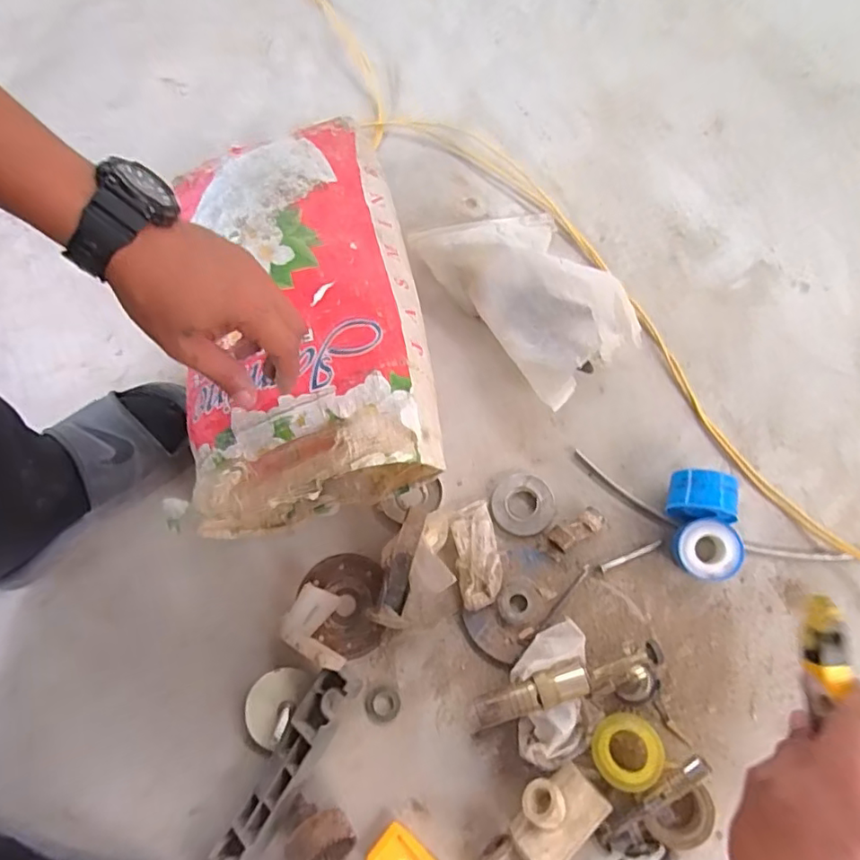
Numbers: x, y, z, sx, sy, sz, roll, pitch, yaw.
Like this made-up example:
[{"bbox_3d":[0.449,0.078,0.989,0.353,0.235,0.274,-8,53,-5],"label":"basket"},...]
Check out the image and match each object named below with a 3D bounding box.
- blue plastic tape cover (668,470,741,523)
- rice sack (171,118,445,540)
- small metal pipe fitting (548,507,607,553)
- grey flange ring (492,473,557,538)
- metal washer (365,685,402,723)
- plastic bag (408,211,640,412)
[{"bbox_3d":[0.236,0.061,0.498,0.055,0.056,0.041,10,74,7],"label":"blue plastic tape cover"},{"bbox_3d":[-0.128,-0.114,0.531,0.228,0.152,0.381,-8,73,-2],"label":"rice sack"},{"bbox_3d":[0.131,0.088,0.503,0.051,0.016,0.022,-31,72,-5],"label":"small metal pipe fitting"},{"bbox_3d":[0.086,0.069,0.524,0.056,0.013,0.056,-2,72,5],"label":"grey flange ring"},{"bbox_3d":[-0.040,0.237,0.488,0.030,0.006,0.028,-2,72,5],"label":"metal washer"},{"bbox_3d":[0.100,-0.149,0.555,0.138,0.083,0.232,-33,73,-7],"label":"plastic bag"}]

